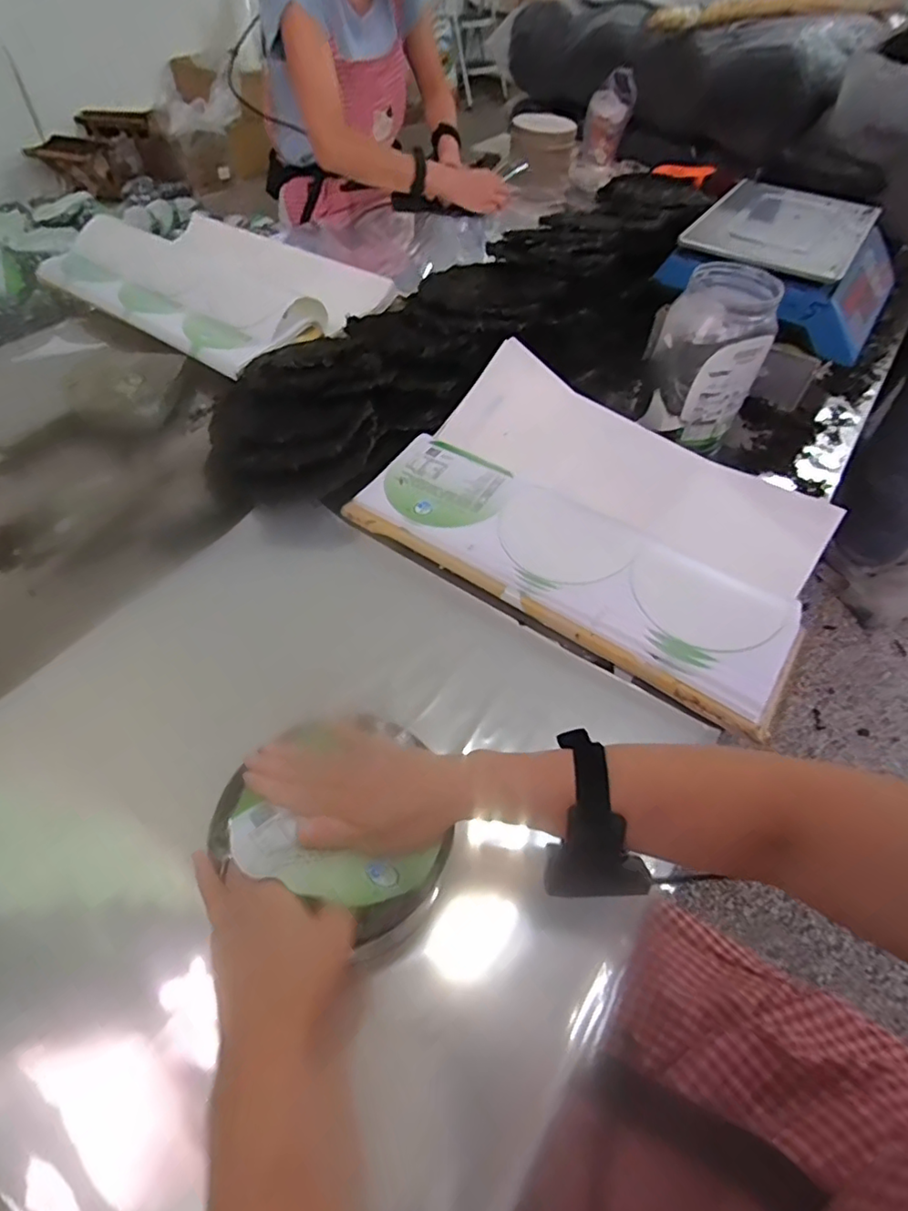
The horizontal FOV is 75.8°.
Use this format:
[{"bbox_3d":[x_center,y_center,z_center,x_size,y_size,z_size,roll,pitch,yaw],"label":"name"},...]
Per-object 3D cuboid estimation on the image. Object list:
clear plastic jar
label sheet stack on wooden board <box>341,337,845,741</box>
[{"bbox_3d":[0.330,-0.318,0.763,0.130,0.185,0.120,25,55,16],"label":"clear plastic jar"},{"bbox_3d":[0.170,-0.110,0.691,0.499,0.068,0.337,29,56,19],"label":"label sheet stack on wooden board"}]

